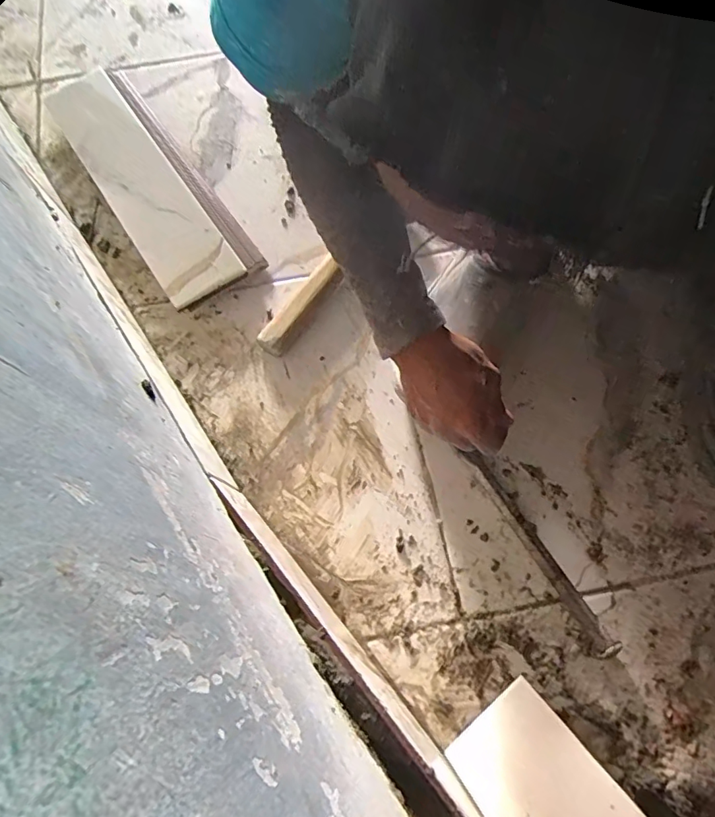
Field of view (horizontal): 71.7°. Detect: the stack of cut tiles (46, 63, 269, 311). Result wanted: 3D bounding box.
[{"bbox_3d":[-0.270,-0.296,0.626,0.113,0.042,0.405,-34,73,-10],"label":"stack of cut tiles"}]

